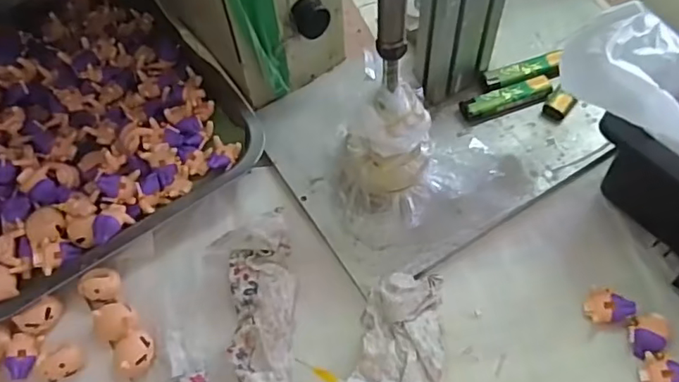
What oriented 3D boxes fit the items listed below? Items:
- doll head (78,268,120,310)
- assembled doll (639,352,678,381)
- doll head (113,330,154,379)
[{"bbox_3d":[-0.177,0.071,0.404,0.025,0.022,0.025,0,60,1],"label":"doll head"},{"bbox_3d":[0.214,0.118,0.356,0.030,0.010,0.025,-9,61,-4],"label":"assembled doll"},{"bbox_3d":[-0.144,0.113,0.379,0.027,0.019,0.026,0,60,1],"label":"doll head"}]

